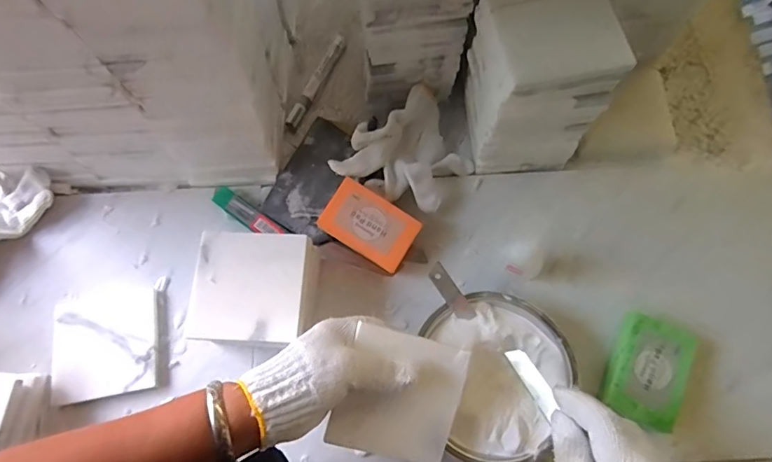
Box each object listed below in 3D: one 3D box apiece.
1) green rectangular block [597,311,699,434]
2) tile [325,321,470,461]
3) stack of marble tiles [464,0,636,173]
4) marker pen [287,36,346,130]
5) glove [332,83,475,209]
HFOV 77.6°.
[{"bbox_3d":[0.247,0.132,0.454,0.066,0.022,0.097,25,72,7],"label":"green rectangular block"},{"bbox_3d":[0.013,0.137,0.394,0.095,0.009,0.100,17,91,-10],"label":"tile"},{"bbox_3d":[0.139,-0.143,0.475,0.101,0.184,0.107,-8,71,-4],"label":"stack of marble tiles"},{"bbox_3d":[-0.087,-0.188,0.603,0.015,0.010,0.144,24,72,7],"label":"marker pen"},{"bbox_3d":[0.028,-0.085,0.532,0.120,0.052,0.146,40,74,12],"label":"glove"}]

